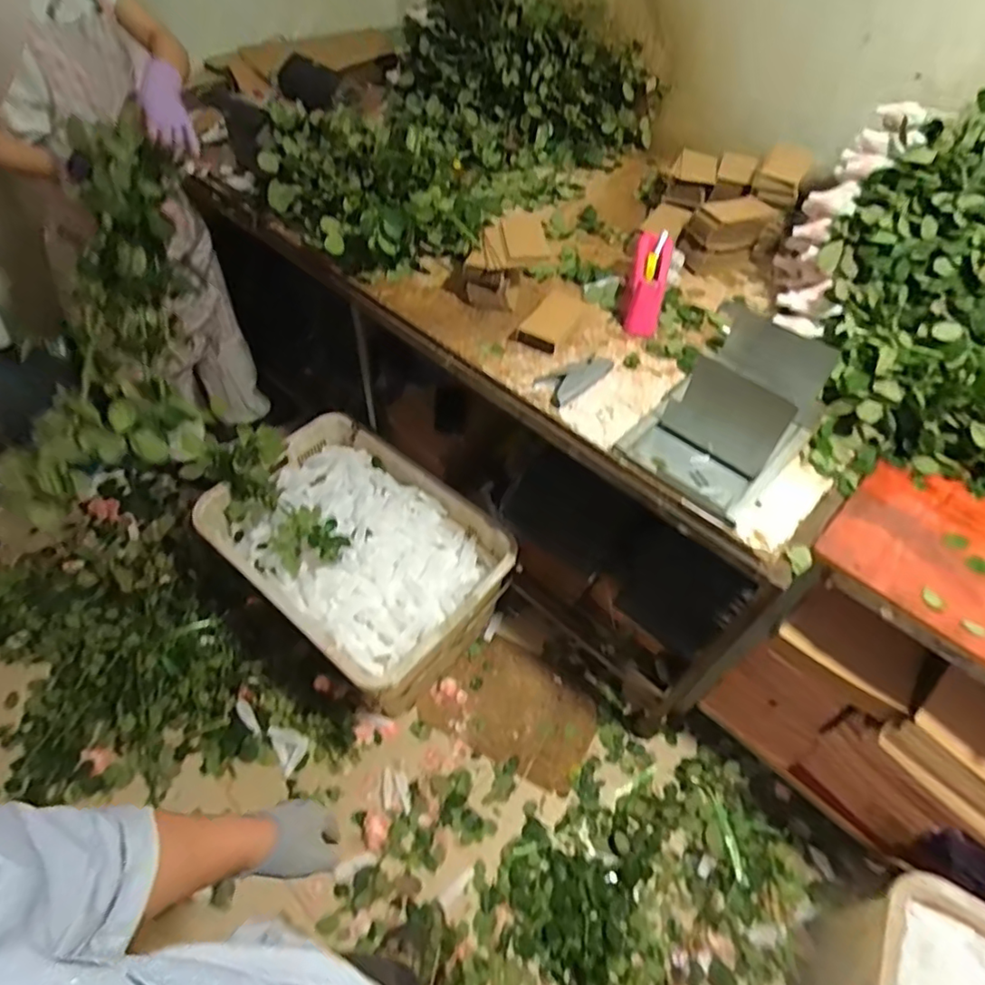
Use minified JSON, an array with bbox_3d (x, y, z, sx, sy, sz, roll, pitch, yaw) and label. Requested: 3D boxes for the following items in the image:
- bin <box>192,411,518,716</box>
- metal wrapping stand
[{"bbox_3d":[-0.302,0.164,1.437,0.645,0.352,0.491,35,59,22],"label":"bin"},{"bbox_3d":[0.375,-0.129,0.907,0.207,0.120,0.295,38,61,24],"label":"metal wrapping stand"}]

